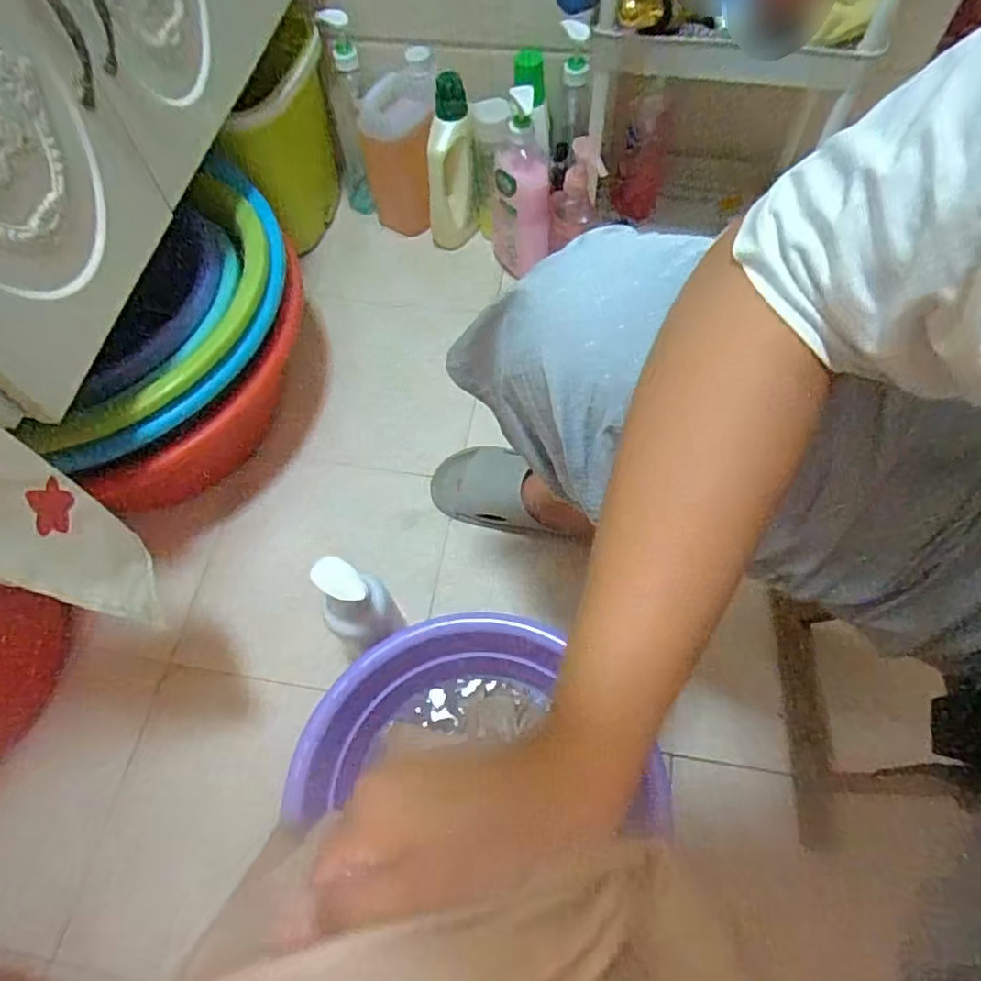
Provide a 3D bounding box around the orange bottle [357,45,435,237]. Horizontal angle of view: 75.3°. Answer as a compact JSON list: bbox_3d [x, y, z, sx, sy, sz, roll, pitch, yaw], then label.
[{"bbox_3d":[-0.140,-0.540,1.030,0.125,0.262,0.078,-9,62,-2],"label":"orange bottle"}]

